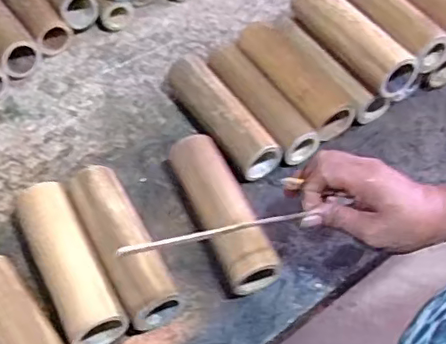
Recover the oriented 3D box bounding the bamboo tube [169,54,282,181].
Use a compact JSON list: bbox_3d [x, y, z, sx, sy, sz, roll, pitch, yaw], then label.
[{"bbox_3d":[-0.005,-0.067,0.699,0.054,0.059,0.188,-30,58,-17],"label":"bamboo tube"}]

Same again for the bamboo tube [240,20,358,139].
[{"bbox_3d":[0.082,-0.114,0.721,0.058,0.052,0.181,-30,59,-17],"label":"bamboo tube"}]

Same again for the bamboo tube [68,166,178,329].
[{"bbox_3d":[-0.103,0.074,0.604,0.056,0.060,0.179,-26,57,-14],"label":"bamboo tube"}]

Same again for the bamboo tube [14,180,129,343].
[{"bbox_3d":[-0.162,0.092,0.594,0.063,0.063,0.185,-26,57,-15],"label":"bamboo tube"}]

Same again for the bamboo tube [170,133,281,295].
[{"bbox_3d":[-0.004,0.038,0.623,0.057,0.056,0.193,-21,56,-11],"label":"bamboo tube"}]

